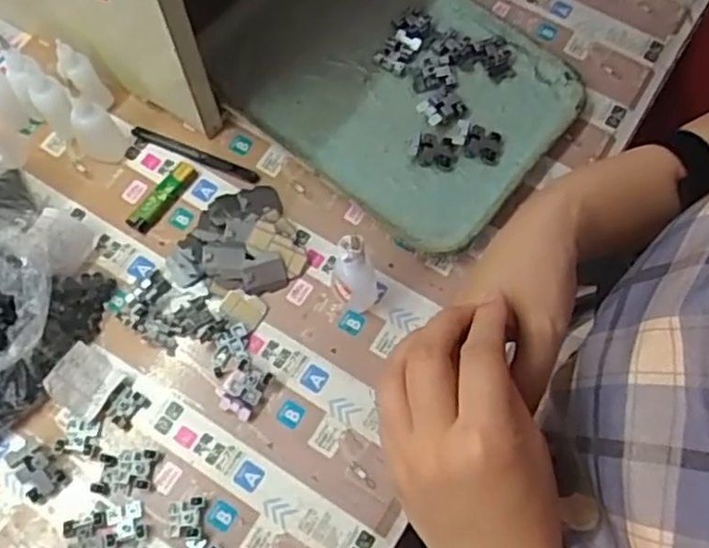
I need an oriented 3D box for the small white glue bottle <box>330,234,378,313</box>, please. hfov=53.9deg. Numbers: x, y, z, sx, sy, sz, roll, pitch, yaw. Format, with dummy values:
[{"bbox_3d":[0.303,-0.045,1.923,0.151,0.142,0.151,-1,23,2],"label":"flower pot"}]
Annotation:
[{"bbox_3d":[0.000,-0.001,0.585,0.041,0.098,0.033,10,68,2],"label":"small white glue bottle"}]

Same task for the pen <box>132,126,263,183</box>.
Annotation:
[{"bbox_3d":[-0.154,-0.117,0.681,0.133,0.008,0.016,23,69,7],"label":"pen"}]

